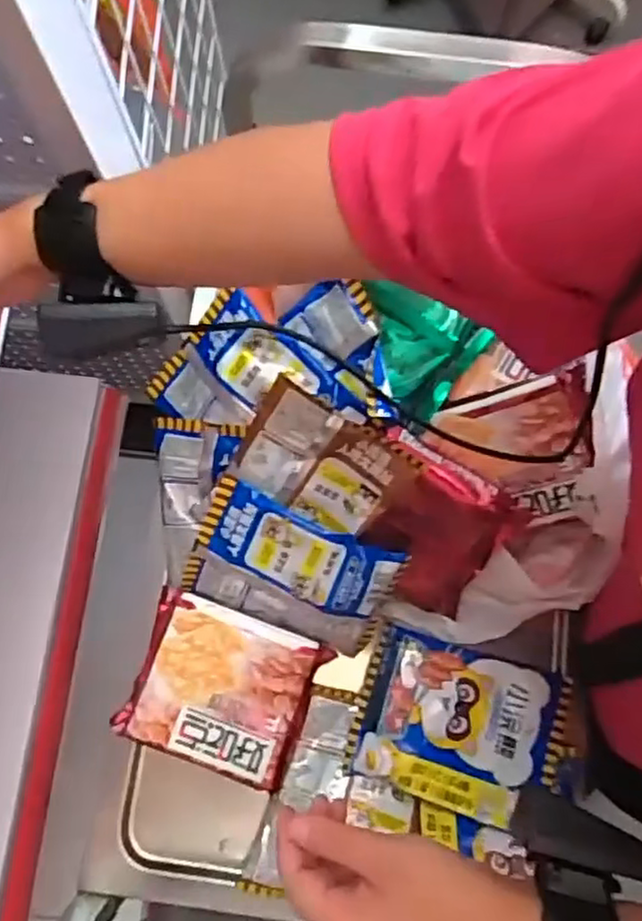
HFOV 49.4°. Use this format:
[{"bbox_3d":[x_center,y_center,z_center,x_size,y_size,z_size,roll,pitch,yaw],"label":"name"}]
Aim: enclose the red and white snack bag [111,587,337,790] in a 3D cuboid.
[{"bbox_3d":[-0.082,0.184,0.569,0.142,0.028,0.119,21,77,5],"label":"red and white snack bag"}]

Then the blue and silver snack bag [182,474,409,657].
[{"bbox_3d":[-0.024,0.091,0.553,0.156,0.025,0.108,26,119,2],"label":"blue and silver snack bag"}]

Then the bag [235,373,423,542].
[{"bbox_3d":[0.000,0.001,0.535,0.119,0.020,0.088,31,114,-5],"label":"bag"}]

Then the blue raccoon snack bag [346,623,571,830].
[{"bbox_3d":[0.115,0.217,0.575,0.163,0.024,0.121,16,77,4],"label":"blue raccoon snack bag"}]

